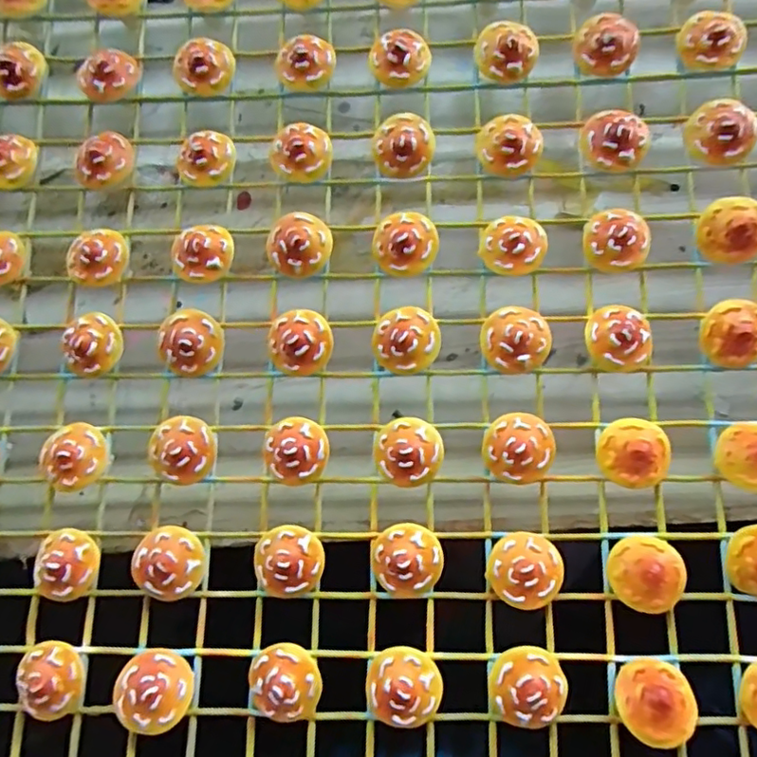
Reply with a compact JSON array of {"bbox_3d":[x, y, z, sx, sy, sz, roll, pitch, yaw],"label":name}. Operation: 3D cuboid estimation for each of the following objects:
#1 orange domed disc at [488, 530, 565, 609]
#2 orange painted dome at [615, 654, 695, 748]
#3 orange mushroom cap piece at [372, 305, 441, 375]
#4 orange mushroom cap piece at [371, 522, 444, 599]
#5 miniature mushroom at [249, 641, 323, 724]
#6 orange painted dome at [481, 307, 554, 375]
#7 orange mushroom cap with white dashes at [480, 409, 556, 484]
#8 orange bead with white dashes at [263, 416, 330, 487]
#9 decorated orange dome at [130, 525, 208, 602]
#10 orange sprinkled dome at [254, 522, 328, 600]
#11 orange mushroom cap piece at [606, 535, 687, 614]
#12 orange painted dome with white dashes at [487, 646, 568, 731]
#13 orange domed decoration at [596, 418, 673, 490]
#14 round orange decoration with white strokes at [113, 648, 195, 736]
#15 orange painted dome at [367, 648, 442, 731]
[{"bbox_3d":[0.040,0.053,0.161,0.019,0.009,0.019,-1,79,4],"label":"orange domed disc"},{"bbox_3d":[0.072,0.084,0.152,0.019,0.010,0.019,21,81,8],"label":"orange painted dome"},{"bbox_3d":[0.009,-0.012,0.175,0.019,0.009,0.019,19,81,7],"label":"orange mushroom cap piece"},{"bbox_3d":[0.008,0.051,0.163,0.019,0.008,0.020,-1,79,4],"label":"orange mushroom cap piece"},{"bbox_3d":[-0.025,0.082,0.158,0.019,0.011,0.019,-1,79,4],"label":"miniature mushroom"},{"bbox_3d":[0.041,-0.011,0.173,0.020,0.008,0.019,-1,79,4],"label":"orange painted dome"},{"bbox_3d":[0.040,0.020,0.167,0.019,0.009,0.019,-1,79,4],"label":"orange mushroom cap with white dashes"},{"bbox_3d":[-0.024,0.021,0.171,0.019,0.009,0.019,-1,79,4],"label":"orange bead with white dashes"},{"bbox_3d":[-0.059,0.052,0.166,0.019,0.009,0.019,-1,79,4],"label":"decorated orange dome"},{"bbox_3d":[-0.025,0.052,0.165,0.019,0.010,0.019,-1,79,4],"label":"orange sprinkled dome"},{"bbox_3d":[0.073,0.053,0.159,0.019,0.009,0.019,-1,79,4],"label":"orange mushroom cap piece"},{"bbox_3d":[0.039,0.081,0.154,0.019,0.011,0.019,0,79,0],"label":"orange painted dome with white dashes"},{"bbox_3d":[0.072,0.021,0.165,0.019,0.008,0.019,-1,79,4],"label":"orange domed decoration"},{"bbox_3d":[-0.061,0.084,0.159,0.020,0.012,0.019,-1,79,4],"label":"round orange decoration with white strokes"},{"bbox_3d":[0.007,0.082,0.156,0.019,0.011,0.019,0,79,0],"label":"orange painted dome"}]

